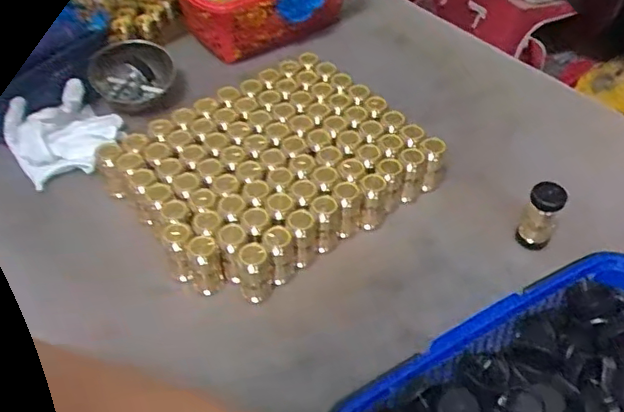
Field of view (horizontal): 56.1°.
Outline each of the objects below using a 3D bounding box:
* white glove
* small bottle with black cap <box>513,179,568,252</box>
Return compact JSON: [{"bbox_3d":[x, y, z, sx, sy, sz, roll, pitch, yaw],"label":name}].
[{"bbox_3d":[-0.306,-0.089,0.735,0.130,0.059,0.124,-24,53,-20],"label":"white glove"},{"bbox_3d":[0.245,0.014,0.628,0.035,0.082,0.032,23,52,19],"label":"small bottle with black cap"}]

